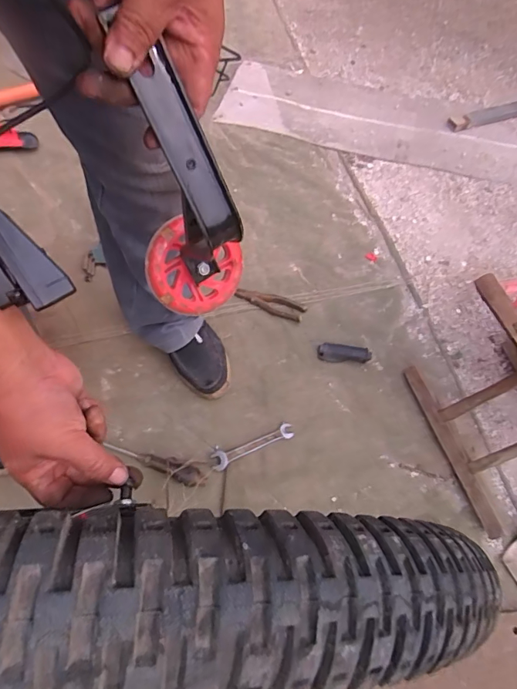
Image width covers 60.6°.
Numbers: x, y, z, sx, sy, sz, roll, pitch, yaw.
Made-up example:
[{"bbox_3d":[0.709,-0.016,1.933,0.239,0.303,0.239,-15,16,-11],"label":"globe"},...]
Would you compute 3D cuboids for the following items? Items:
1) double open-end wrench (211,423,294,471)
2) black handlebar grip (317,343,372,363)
[{"bbox_3d":[-0.009,0.180,0.796,0.150,0.004,0.028,-21,66,-12],"label":"double open-end wrench"},{"bbox_3d":[0.169,0.018,0.874,0.100,0.024,0.037,2,63,-1],"label":"black handlebar grip"}]

